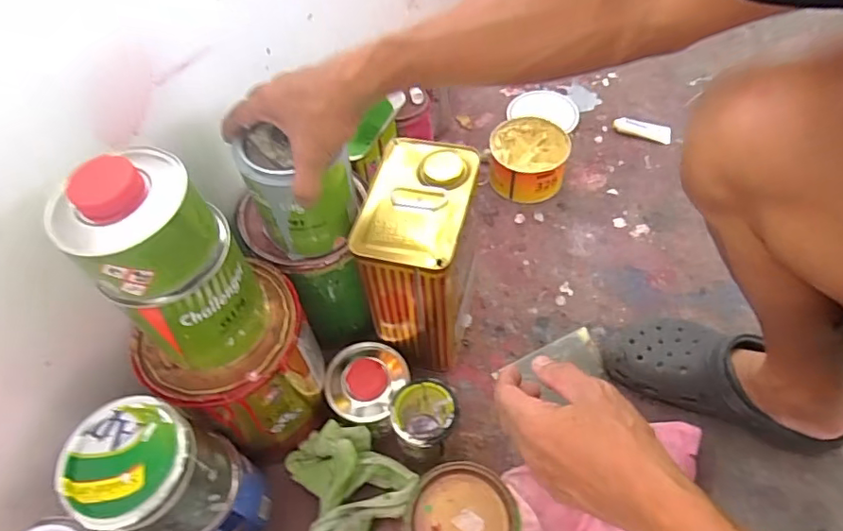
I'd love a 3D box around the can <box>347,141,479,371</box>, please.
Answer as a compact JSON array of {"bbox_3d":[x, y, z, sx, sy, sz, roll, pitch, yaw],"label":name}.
[{"bbox_3d":[-0.001,-0.002,0.658,0.108,0.249,0.162,11,58,11],"label":"can"}]

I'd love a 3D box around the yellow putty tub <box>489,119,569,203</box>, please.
[{"bbox_3d":[0.170,-0.169,0.868,0.118,0.066,0.129,-2,56,3],"label":"yellow putty tub"}]

